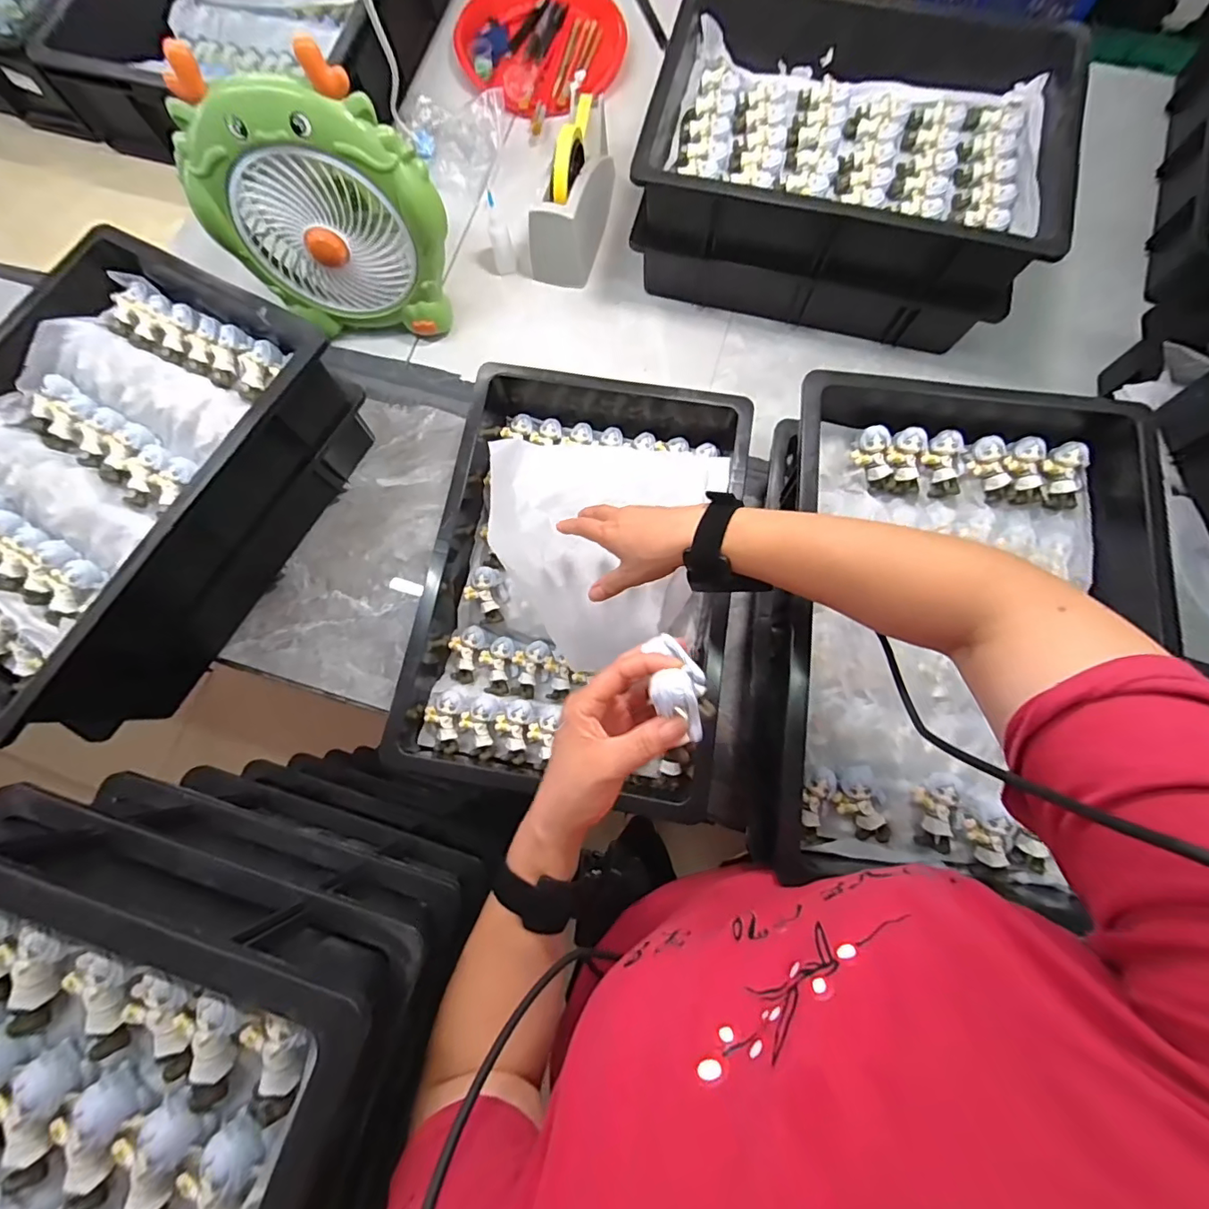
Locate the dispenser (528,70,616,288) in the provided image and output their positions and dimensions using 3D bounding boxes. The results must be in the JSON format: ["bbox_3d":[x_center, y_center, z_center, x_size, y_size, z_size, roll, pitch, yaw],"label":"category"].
[{"bbox_3d":[-0.031,-0.528,0.662,0.074,0.112,0.202,17,78,5],"label":"dispenser"}]

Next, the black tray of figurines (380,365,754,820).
[{"bbox_3d":[-0.008,-0.035,0.560,0.328,0.105,0.447,9,78,3],"label":"black tray of figurines"}]

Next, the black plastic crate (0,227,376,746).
[{"bbox_3d":[-0.493,-0.119,0.542,0.309,0.168,0.431,29,80,7],"label":"black plastic crate"}]

